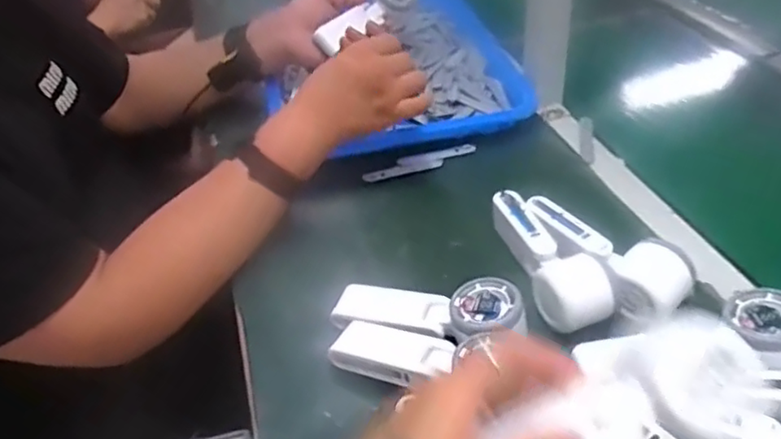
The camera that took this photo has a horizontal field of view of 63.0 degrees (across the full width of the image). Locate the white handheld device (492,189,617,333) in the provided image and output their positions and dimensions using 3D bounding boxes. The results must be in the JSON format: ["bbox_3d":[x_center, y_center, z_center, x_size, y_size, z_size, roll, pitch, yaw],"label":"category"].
[{"bbox_3d":[0.141,0.033,0.579,0.058,0.049,0.153,-12,40,-9],"label":"white handheld device"}]

